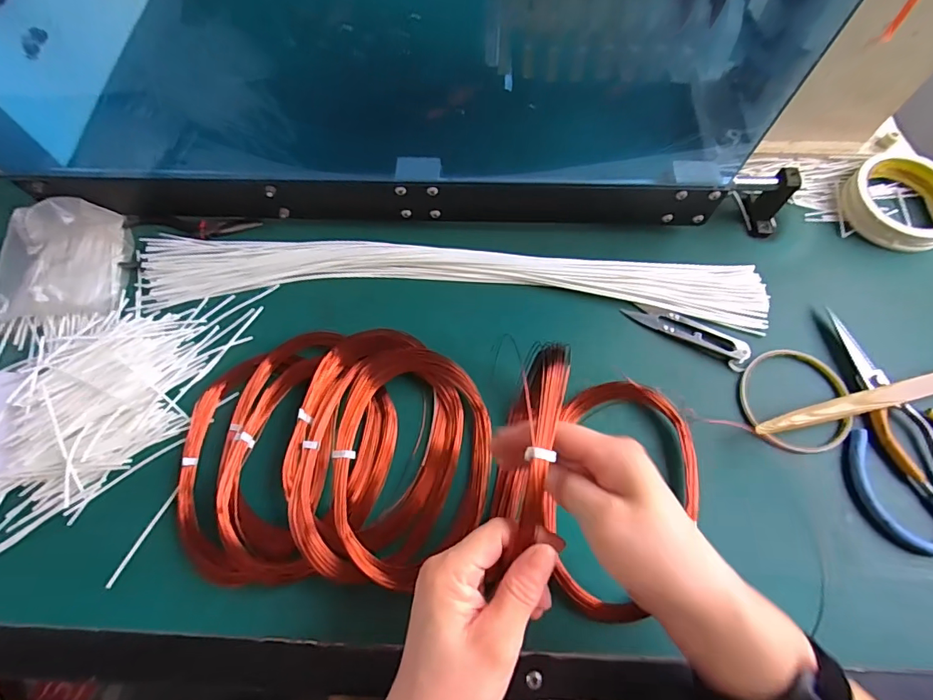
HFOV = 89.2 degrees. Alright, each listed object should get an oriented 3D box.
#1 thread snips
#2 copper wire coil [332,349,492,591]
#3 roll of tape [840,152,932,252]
[{"bbox_3d":[0.185,-0.017,0.395,0.101,0.010,0.024,28,70,12],"label":"thread snips"},{"bbox_3d":[-0.038,0.080,0.345,0.110,0.023,0.167,1,67,1],"label":"copper wire coil"},{"bbox_3d":[0.397,-0.136,0.428,0.093,0.028,0.092,0,67,1],"label":"roll of tape"}]

